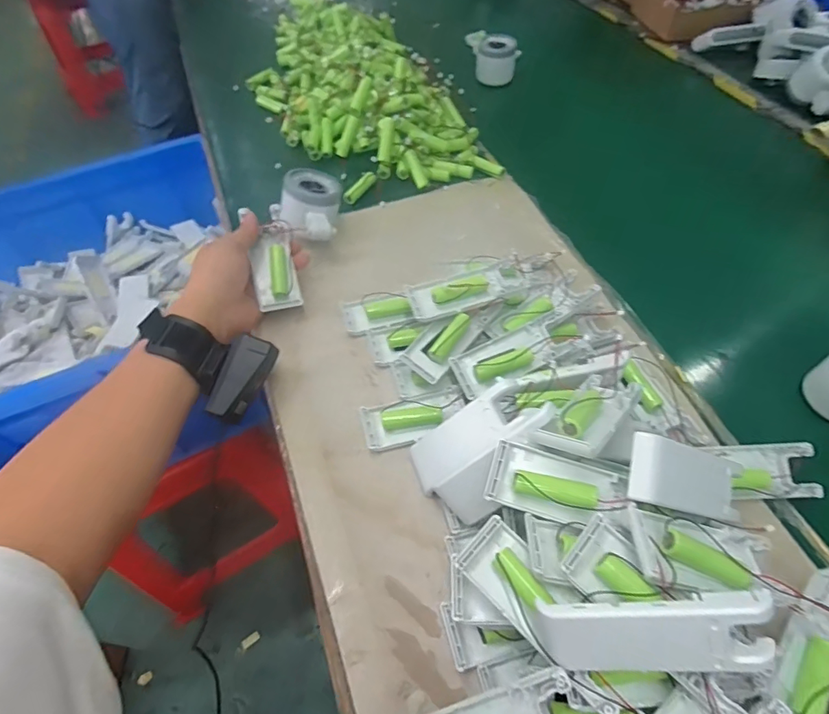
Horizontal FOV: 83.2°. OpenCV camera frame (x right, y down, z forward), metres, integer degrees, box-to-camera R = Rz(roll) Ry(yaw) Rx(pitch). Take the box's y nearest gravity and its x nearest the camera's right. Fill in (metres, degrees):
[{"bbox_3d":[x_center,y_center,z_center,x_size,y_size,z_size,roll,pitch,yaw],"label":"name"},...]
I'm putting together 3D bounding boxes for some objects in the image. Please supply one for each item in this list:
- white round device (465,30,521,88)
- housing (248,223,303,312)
[{"bbox_3d":[0.126,-0.466,0.731,0.068,0.059,0.056,-24,57,-13],"label":"white round device"},{"bbox_3d":[-0.133,-0.086,0.448,0.040,0.019,0.082,-6,84,-1],"label":"housing"}]

